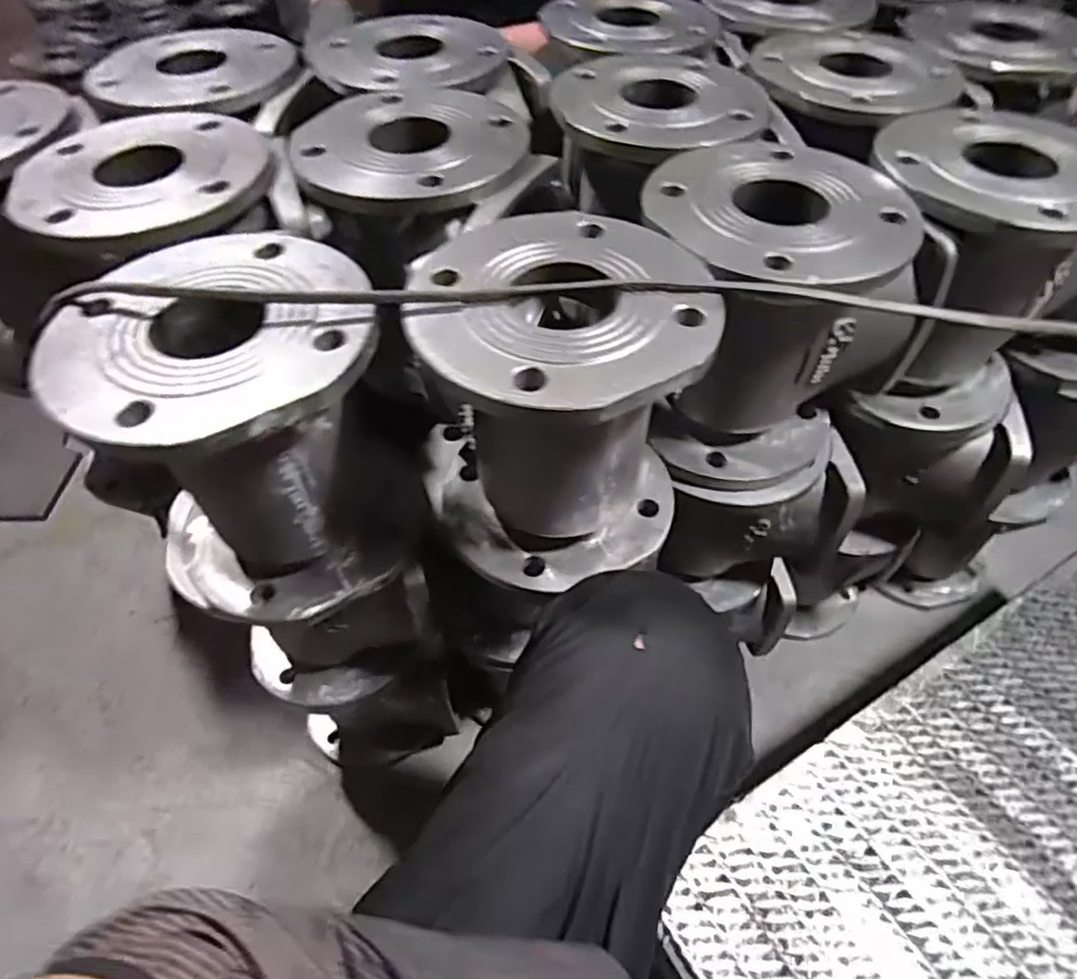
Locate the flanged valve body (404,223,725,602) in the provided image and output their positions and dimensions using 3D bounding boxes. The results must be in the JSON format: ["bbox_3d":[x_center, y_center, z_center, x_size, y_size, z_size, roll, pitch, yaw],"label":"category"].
[{"bbox_3d":[0.013,-0.053,0.460,0.169,0.197,0.172,1,52,-1],"label":"flanged valve body"}]

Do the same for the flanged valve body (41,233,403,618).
[{"bbox_3d":[-0.185,-0.032,0.441,0.175,0.201,0.161,-17,55,-14],"label":"flanged valve body"}]

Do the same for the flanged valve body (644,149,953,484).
[{"bbox_3d":[0.169,-0.134,0.518,0.184,0.192,0.176,1,52,-1],"label":"flanged valve body"}]

